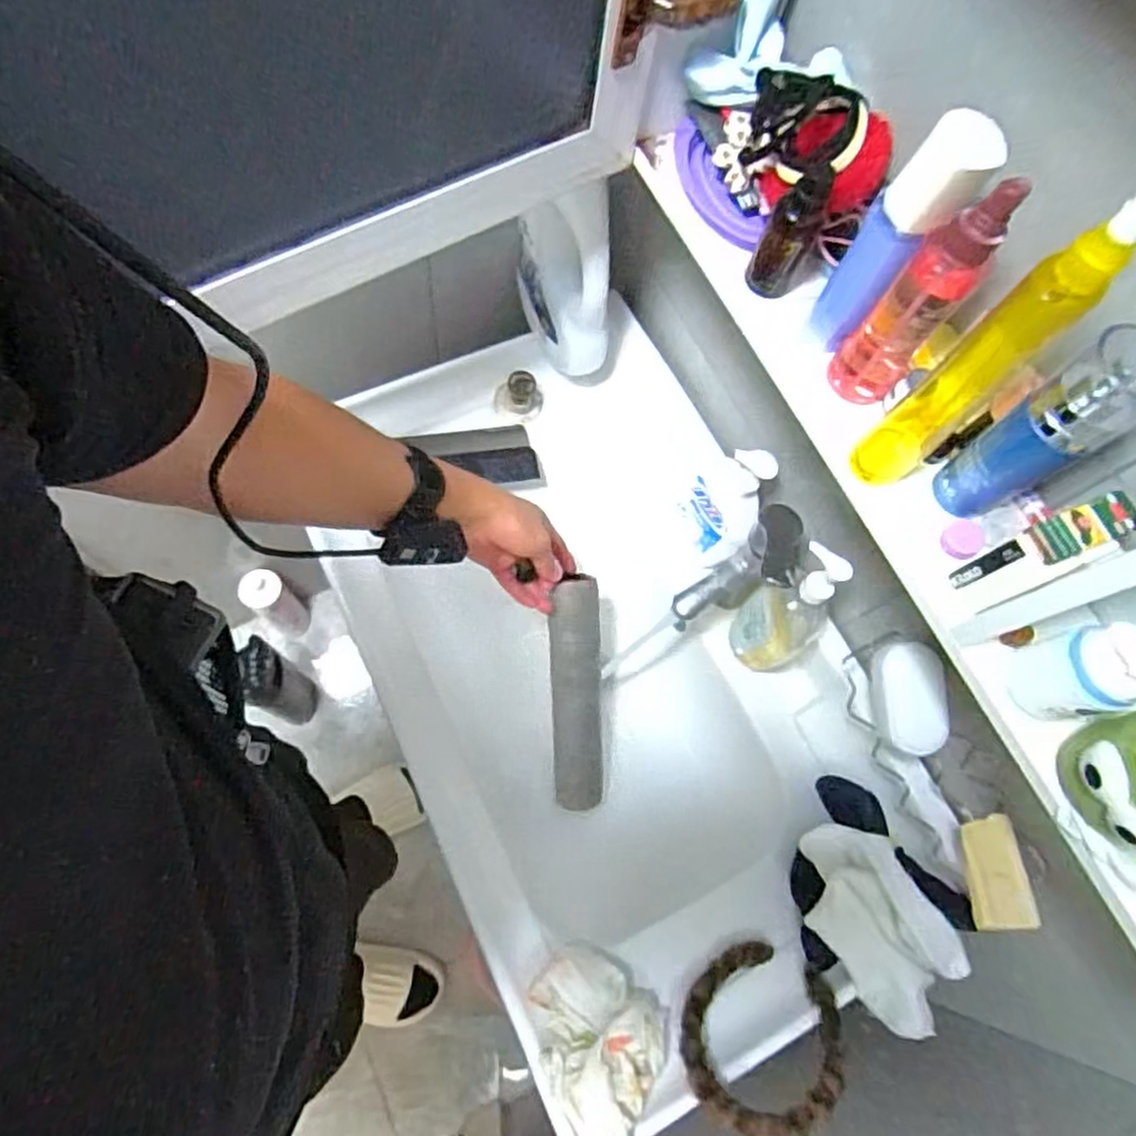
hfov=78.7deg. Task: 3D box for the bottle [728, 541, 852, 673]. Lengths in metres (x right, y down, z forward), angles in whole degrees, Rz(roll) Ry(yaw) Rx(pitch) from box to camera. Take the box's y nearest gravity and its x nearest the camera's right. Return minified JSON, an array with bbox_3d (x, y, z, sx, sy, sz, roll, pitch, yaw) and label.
[{"bbox_3d":[0.224,0.054,0.702,0.063,0.247,0.087,-36,76,-14],"label":"bottle"}]

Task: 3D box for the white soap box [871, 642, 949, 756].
[{"bbox_3d":[0.308,0.117,0.623,0.053,0.046,0.098,9,70,-3],"label":"white soap box"}]

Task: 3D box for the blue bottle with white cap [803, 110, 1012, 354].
[{"bbox_3d":[0.201,-0.198,0.432,0.047,0.157,0.032,32,70,6],"label":"blue bottle with white cap"}]

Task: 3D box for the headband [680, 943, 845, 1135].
[{"bbox_3d":[0.176,0.424,0.631,0.139,0.022,0.156,5,36,10],"label":"headband"}]

